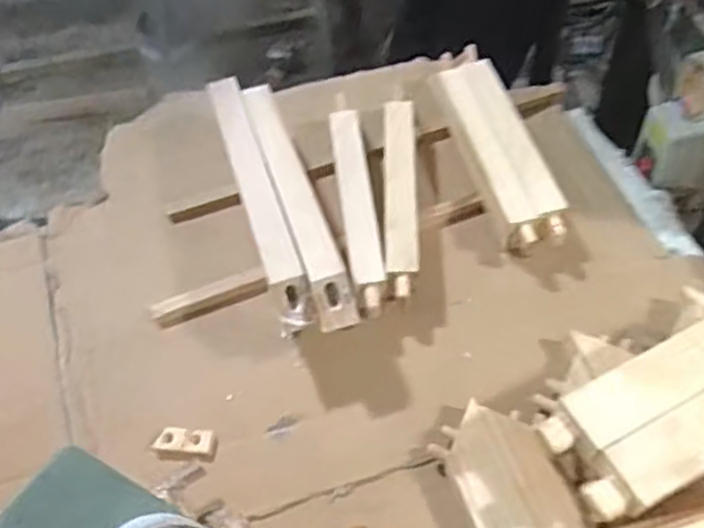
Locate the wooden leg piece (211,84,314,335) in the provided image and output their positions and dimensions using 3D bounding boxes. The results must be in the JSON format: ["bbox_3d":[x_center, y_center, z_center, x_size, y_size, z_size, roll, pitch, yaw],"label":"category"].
[{"bbox_3d":[-0.092,-0.073,0.661,0.031,0.037,0.304,-17,56,-7],"label":"wooden leg piece"}]

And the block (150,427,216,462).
[{"bbox_3d":[-0.148,0.160,0.612,0.054,0.013,0.027,2,56,6],"label":"block"}]

